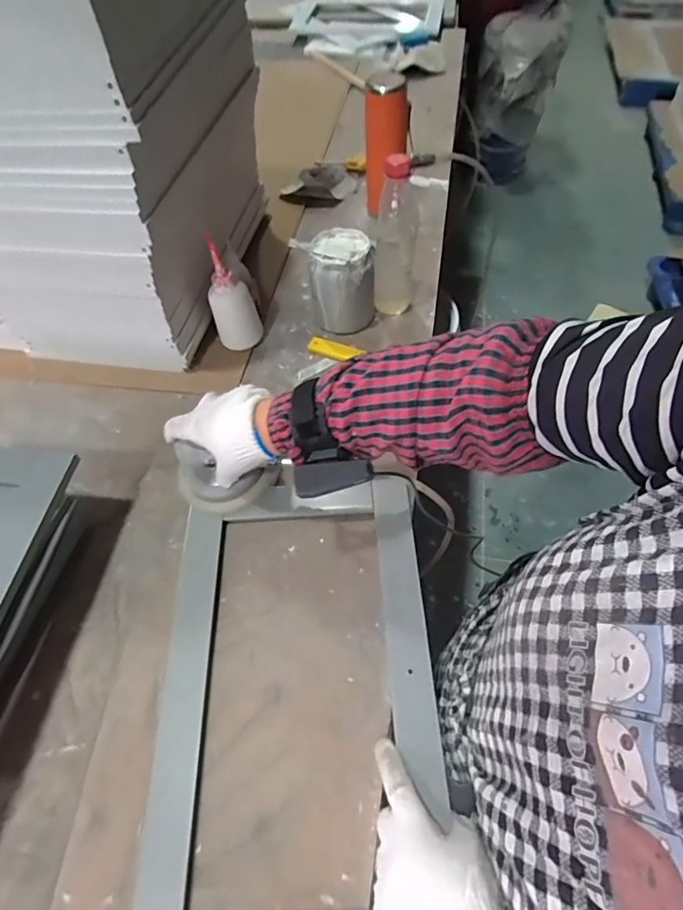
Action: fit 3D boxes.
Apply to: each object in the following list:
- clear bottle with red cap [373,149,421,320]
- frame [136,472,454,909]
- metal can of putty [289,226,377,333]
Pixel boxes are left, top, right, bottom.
[{"bbox_3d":[0.075,-0.291,0.676,0.057,0.227,0.054,4,57,6],"label":"clear bottle with red cap"},{"bbox_3d":[-0.039,0.206,0.450,0.251,0.021,0.404,-4,56,1],"label":"frame"},{"bbox_3d":[-0.006,-0.247,0.697,0.091,0.112,0.095,-31,60,-16],"label":"metal can of putty"}]

